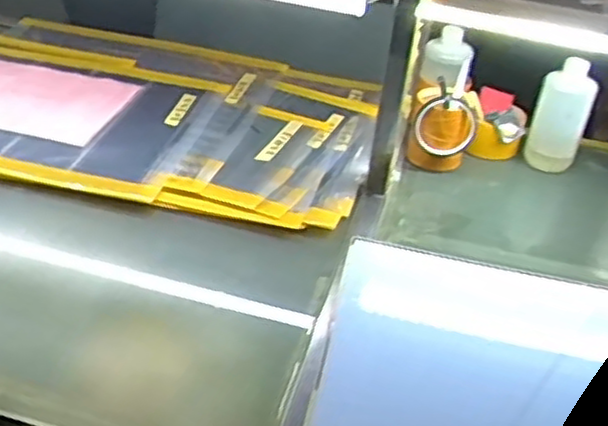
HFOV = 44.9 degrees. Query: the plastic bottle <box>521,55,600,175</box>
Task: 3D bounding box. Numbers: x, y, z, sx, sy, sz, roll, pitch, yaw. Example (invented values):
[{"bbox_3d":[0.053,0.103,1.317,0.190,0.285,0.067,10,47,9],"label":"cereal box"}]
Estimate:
[{"bbox_3d":[0.406,-0.155,1.165,0.081,0.173,0.083,18,37,15],"label":"plastic bottle"}]

